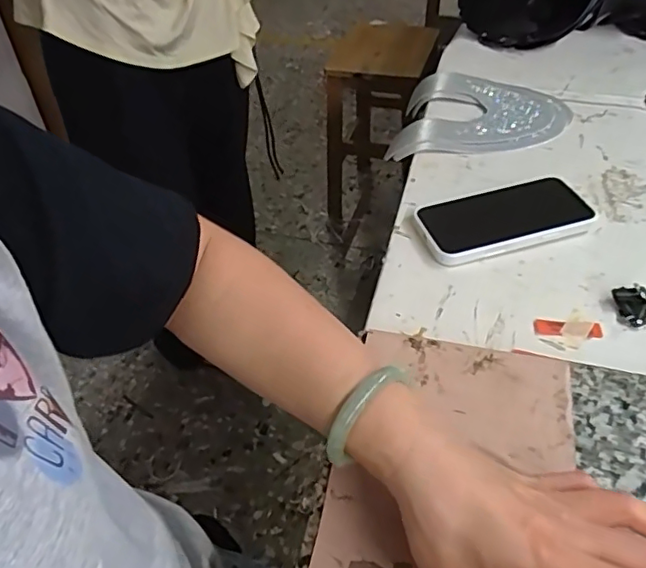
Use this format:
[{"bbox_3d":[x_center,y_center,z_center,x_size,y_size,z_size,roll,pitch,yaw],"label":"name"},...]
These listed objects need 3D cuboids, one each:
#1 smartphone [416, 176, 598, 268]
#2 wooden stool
[{"bbox_3d":[0.176,-0.065,0.561,0.165,0.020,0.086,-16,45,-12],"label":"smartphone"},{"bbox_3d":[0.153,-0.426,1.644,0.263,0.480,0.384,8,45,12],"label":"wooden stool"}]

